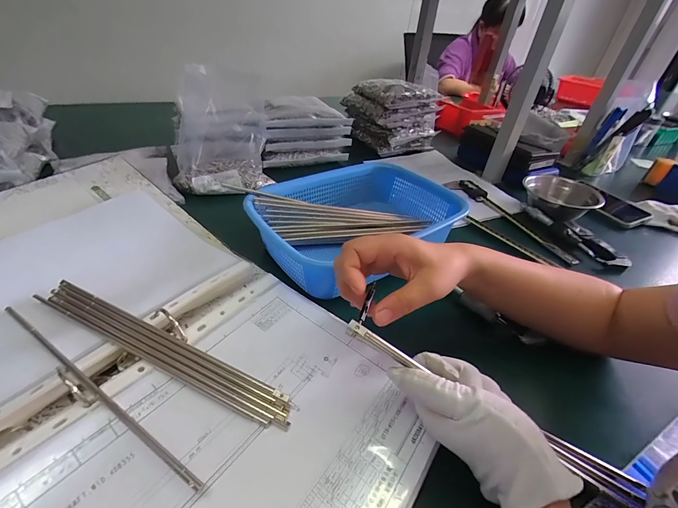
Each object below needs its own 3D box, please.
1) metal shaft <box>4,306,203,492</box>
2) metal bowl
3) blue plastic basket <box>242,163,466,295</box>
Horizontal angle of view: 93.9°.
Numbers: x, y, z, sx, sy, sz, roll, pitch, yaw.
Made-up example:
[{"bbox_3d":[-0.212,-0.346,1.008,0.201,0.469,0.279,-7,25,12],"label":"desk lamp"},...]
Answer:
[{"bbox_3d":[-0.201,0.103,0.252,0.261,0.012,0.007,25,42,21],"label":"metal shaft"},{"bbox_3d":[0.407,-0.106,0.592,0.124,0.045,0.124,4,38,-3],"label":"metal bowl"},{"bbox_3d":[0.014,-0.057,0.484,0.284,0.077,0.177,-25,47,-34],"label":"blue plastic basket"}]

